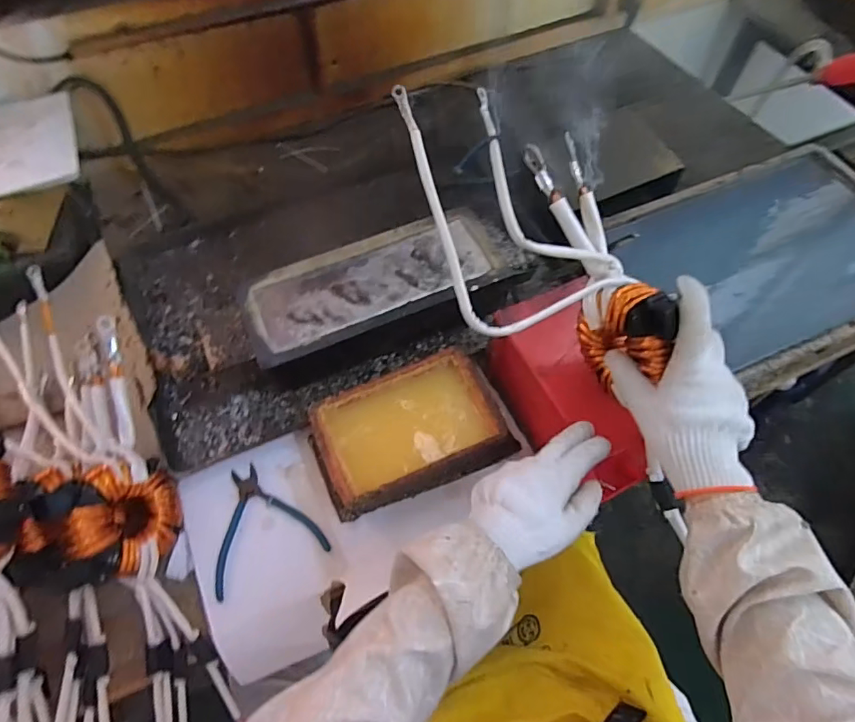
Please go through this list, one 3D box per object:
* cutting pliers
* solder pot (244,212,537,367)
[{"bbox_3d":[-0.197,0.183,0.598,0.127,0.009,0.132,-23,62,-11],"label":"cutting pliers"},{"bbox_3d":[-0.053,-0.092,0.710,0.370,0.086,0.148,-20,61,-10],"label":"solder pot"}]

